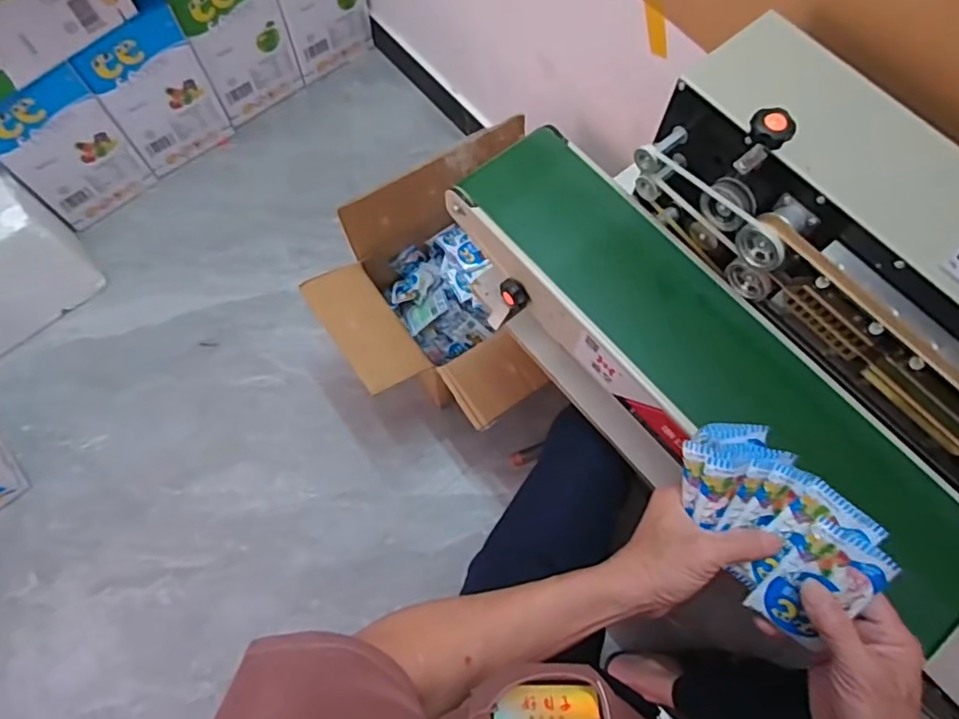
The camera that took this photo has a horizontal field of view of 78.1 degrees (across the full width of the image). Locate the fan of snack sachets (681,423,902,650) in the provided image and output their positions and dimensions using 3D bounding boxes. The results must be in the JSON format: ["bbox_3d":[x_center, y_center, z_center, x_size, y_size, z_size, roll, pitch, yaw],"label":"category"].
[{"bbox_3d":[0.228,0.122,0.463,0.094,0.053,0.158,-31,73,-11],"label":"fan of snack sachets"}]

